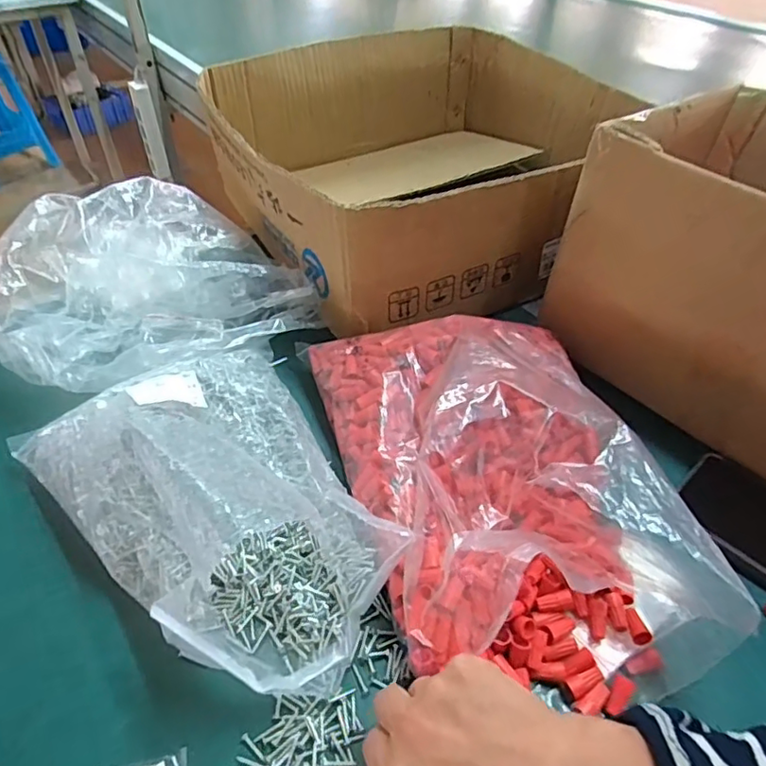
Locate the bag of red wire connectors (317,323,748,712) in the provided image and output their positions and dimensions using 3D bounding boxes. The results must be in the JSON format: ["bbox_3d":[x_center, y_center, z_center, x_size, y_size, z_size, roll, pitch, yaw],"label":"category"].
[{"bbox_3d":[0.076,0.054,0.405,0.211,0.081,0.307,-8,45,-9],"label":"bag of red wire connectors"}]

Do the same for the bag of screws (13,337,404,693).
[{"bbox_3d":[-0.115,0.069,0.396,0.195,0.104,0.276,-29,51,-27],"label":"bag of screws"}]

